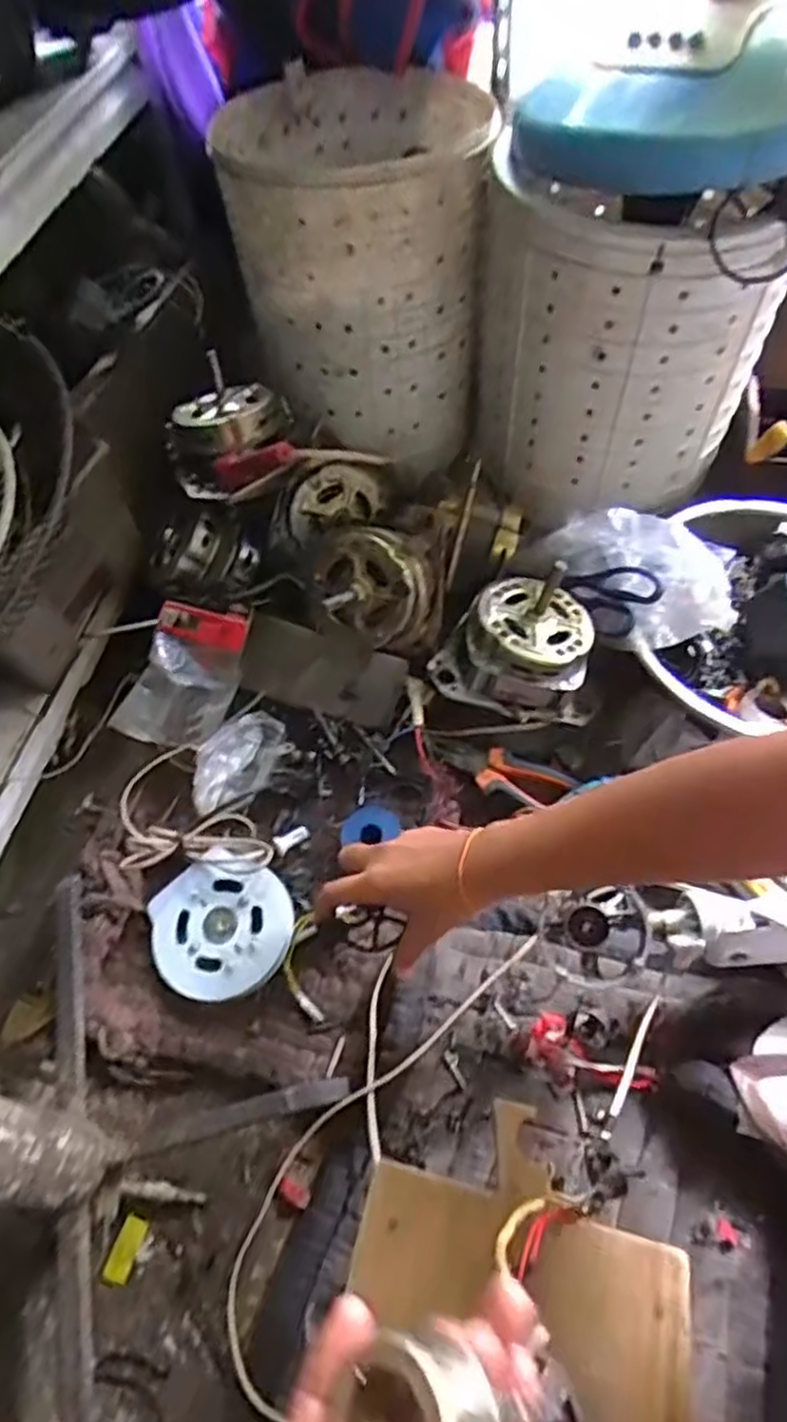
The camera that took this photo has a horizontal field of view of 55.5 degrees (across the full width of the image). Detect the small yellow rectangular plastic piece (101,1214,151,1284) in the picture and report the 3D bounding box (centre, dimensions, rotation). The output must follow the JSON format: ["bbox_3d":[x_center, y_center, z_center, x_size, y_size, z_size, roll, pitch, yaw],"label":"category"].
[{"bbox_3d":[-0.197,0.397,0.552,0.020,0.006,0.041,17,59,14],"label":"small yellow rectangular plastic piece"}]

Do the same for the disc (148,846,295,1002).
[{"bbox_3d":[-0.149,0.189,0.658,0.123,0.031,0.121,-2,57,3],"label":"disc"}]

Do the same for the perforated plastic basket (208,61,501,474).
[{"bbox_3d":[-0.031,-0.476,0.833,0.255,0.304,0.241,-6,56,-1],"label":"perforated plastic basket"}]

